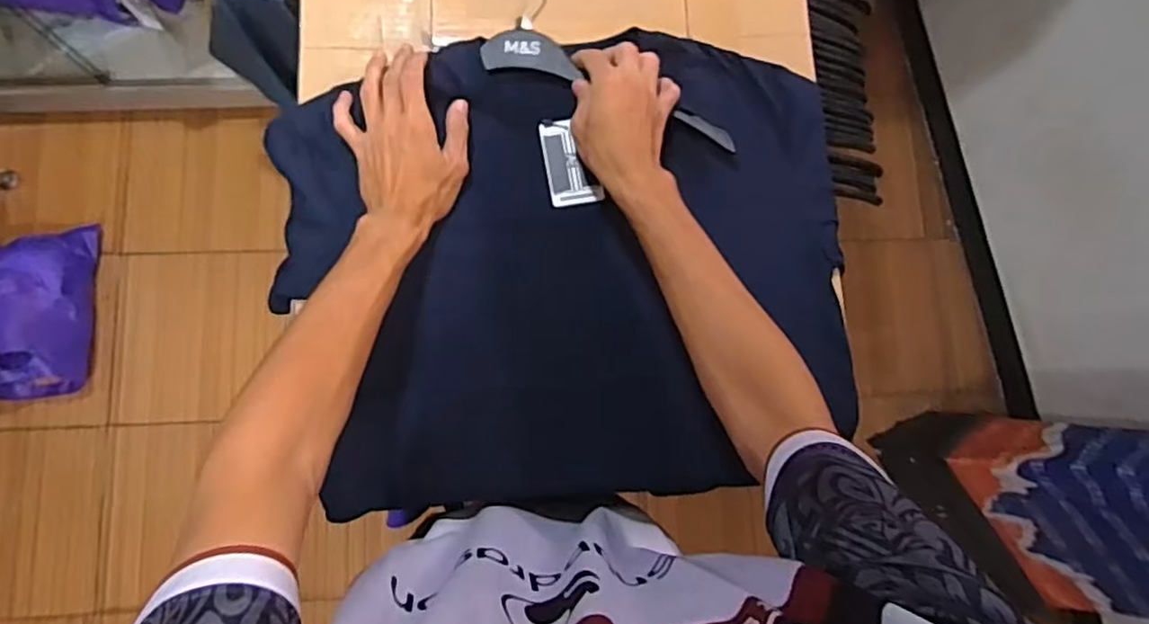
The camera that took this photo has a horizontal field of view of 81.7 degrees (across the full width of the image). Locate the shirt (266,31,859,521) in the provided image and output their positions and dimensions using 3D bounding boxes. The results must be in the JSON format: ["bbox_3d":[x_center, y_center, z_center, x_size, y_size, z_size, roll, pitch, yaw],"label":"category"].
[{"bbox_3d":[-0.008,-0.037,0.628,0.503,0.070,0.416,-4,82,-5],"label":"shirt"}]

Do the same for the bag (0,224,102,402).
[{"bbox_3d":[-1.165,-0.003,1.435,0.188,0.155,0.370,1,81,-5],"label":"bag"}]

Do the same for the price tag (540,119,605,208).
[{"bbox_3d":[-0.004,-0.142,0.631,0.047,0.004,0.085,-10,83,2],"label":"price tag"}]

